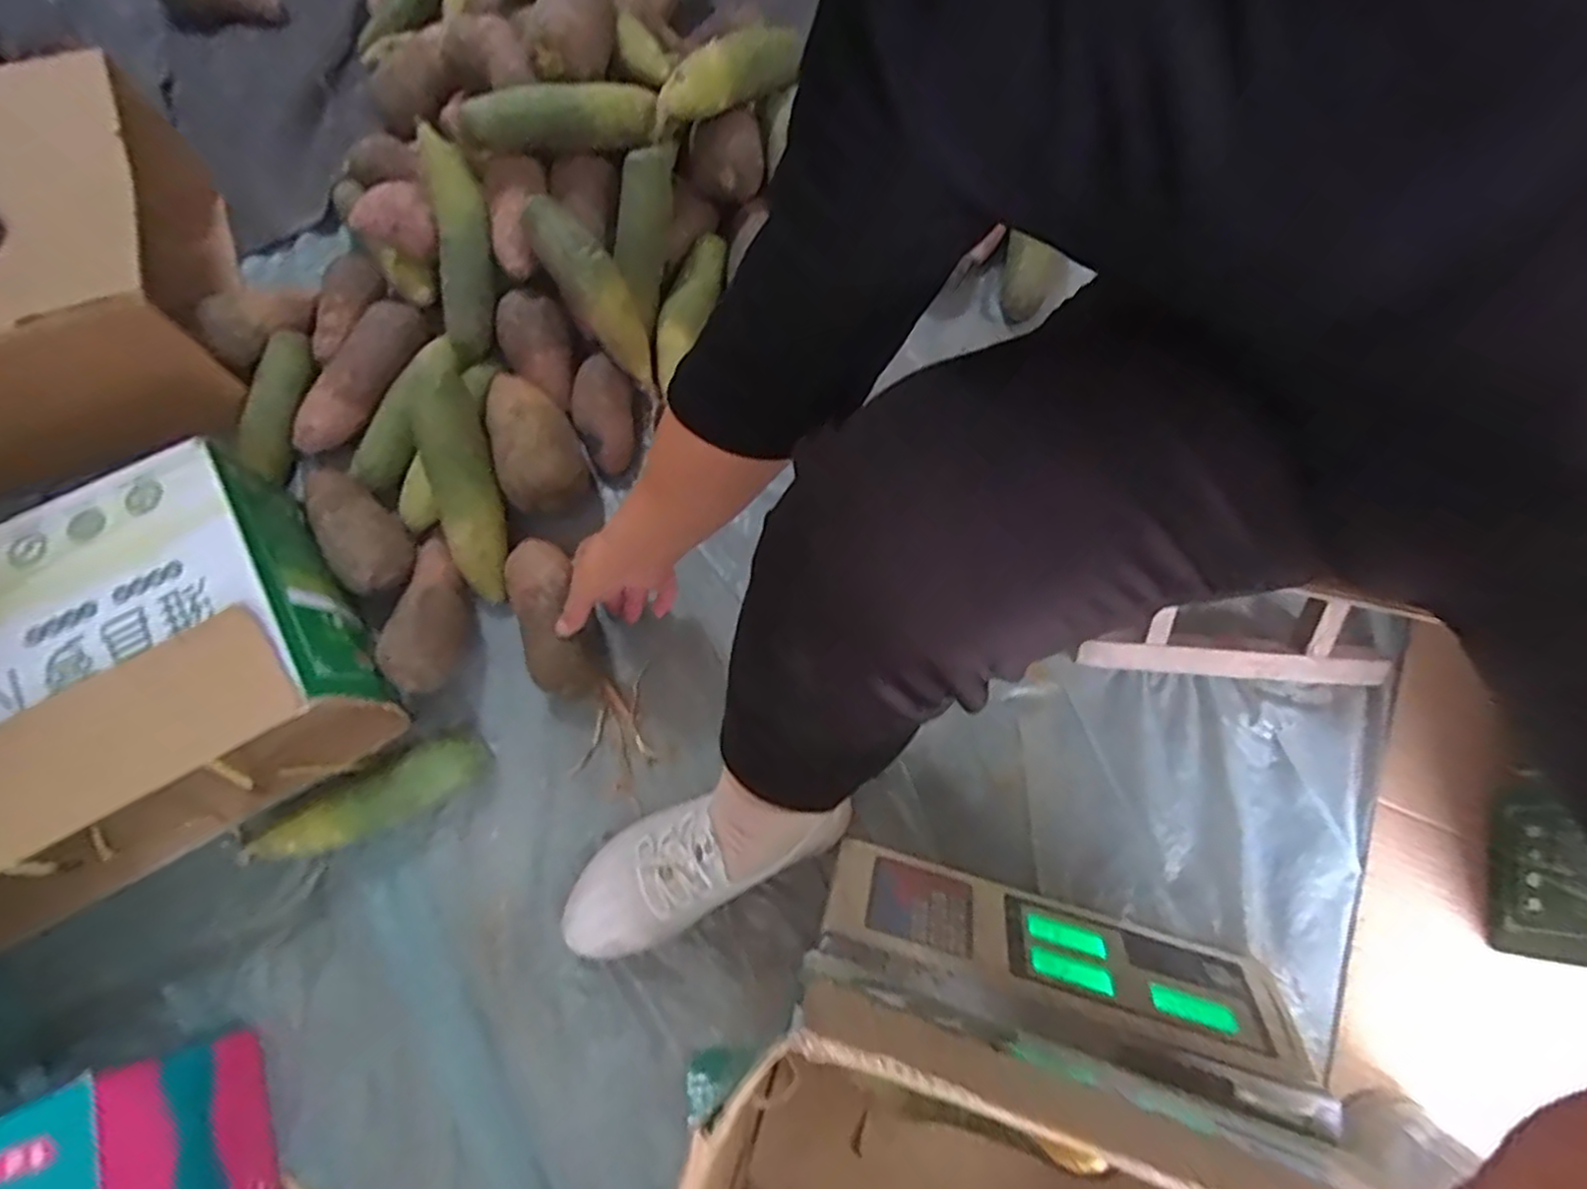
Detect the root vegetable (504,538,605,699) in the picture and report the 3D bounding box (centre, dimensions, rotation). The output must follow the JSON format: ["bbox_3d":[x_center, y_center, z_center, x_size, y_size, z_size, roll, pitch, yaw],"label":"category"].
[{"bbox_3d":[-0.214,0.018,0.638,0.060,0.046,0.148,-24,72,-10],"label":"root vegetable"}]

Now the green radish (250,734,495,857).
[{"bbox_3d":[-0.346,0.171,0.589,0.185,0.046,0.051,-26,70,-10],"label":"green radish"}]

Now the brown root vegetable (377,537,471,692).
[{"bbox_3d":[-0.322,0.021,0.648,0.057,0.069,0.134,0,68,0],"label":"brown root vegetable"}]

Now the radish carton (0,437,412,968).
[{"bbox_3d":[-0.550,0.078,0.559,0.374,0.158,0.256,-32,71,-12],"label":"radish carton"}]

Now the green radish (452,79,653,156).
[{"bbox_3d":[-0.228,-0.460,0.693,0.189,0.050,0.050,-17,70,-7],"label":"green radish"}]

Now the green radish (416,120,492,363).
[{"bbox_3d":[-0.333,-0.356,0.713,0.054,0.055,0.231,-5,96,-2],"label":"green radish"}]

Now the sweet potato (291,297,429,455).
[{"bbox_3d":[-0.438,-0.223,0.730,0.058,0.051,0.184,25,70,10],"label":"sweet potato"}]

